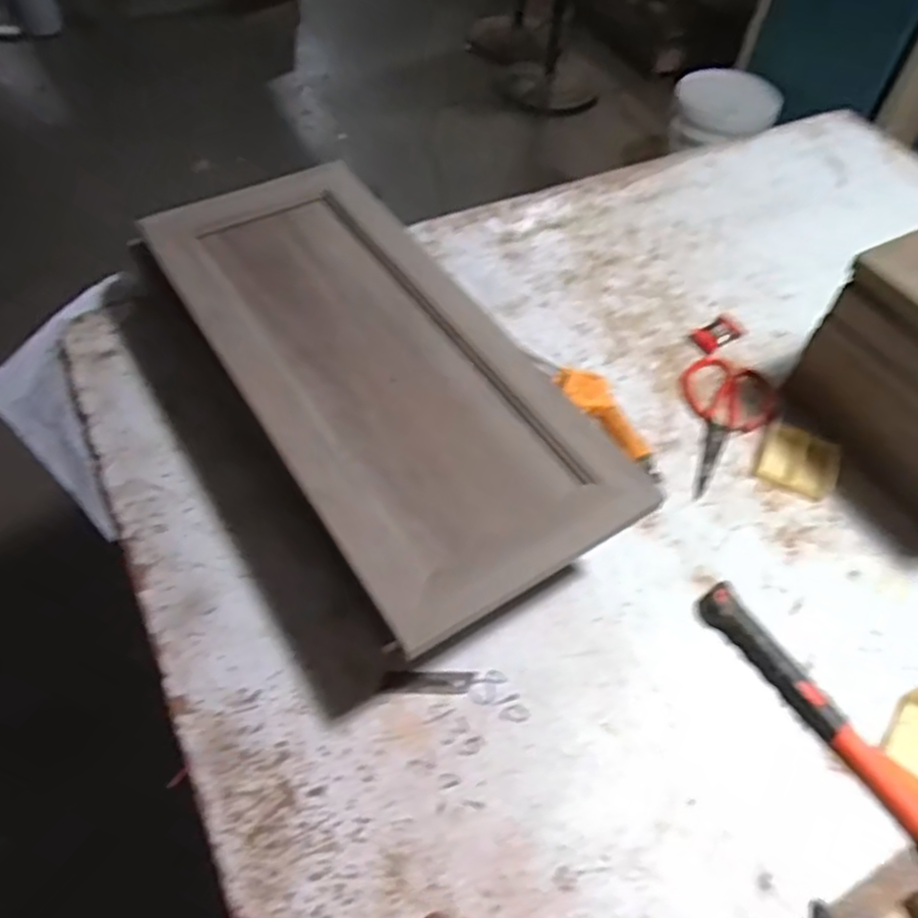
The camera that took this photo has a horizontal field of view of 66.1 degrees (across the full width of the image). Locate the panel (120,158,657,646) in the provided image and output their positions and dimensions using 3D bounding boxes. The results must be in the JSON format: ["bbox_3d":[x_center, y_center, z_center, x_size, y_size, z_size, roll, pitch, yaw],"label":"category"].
[{"bbox_3d":[-0.080,-0.097,0.631,0.238,0.025,0.522,-28,59,-21],"label":"panel"}]

